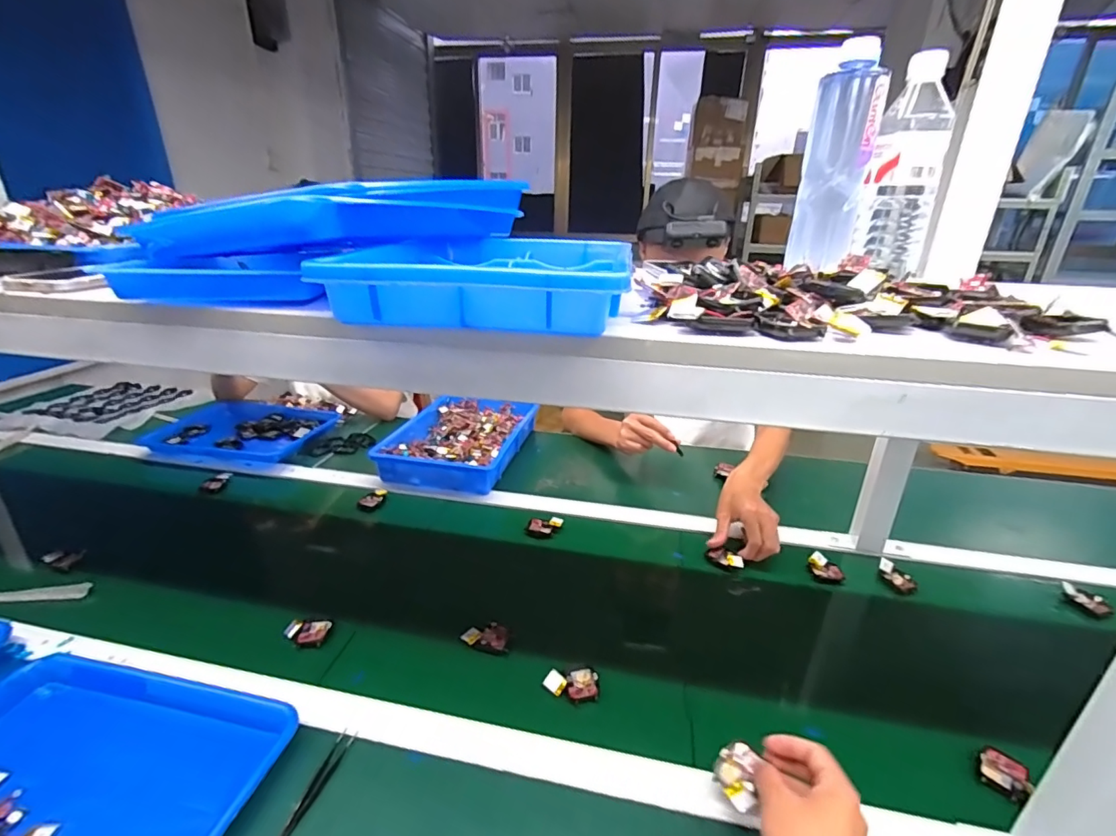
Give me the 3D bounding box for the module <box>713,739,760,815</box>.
[{"bbox_3d":[0.155,0.311,0.443,0.033,0.012,0.055,9,25,17],"label":"module"}]

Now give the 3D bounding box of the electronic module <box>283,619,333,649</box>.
[{"bbox_3d":[-0.312,0.266,0.636,0.052,0.010,0.033,2,24,4],"label":"electronic module"}]

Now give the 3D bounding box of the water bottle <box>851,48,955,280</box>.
[{"bbox_3d":[0.366,-0.259,0.535,0.063,0.202,0.069,17,29,33],"label":"water bottle"}]

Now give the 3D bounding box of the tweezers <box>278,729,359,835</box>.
[{"bbox_3d":[-0.222,0.340,0.463,0.015,0.007,0.113,6,24,12],"label":"tweezers"}]

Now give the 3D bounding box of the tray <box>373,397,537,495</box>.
[{"bbox_3d":[-0.204,0.041,1.103,0.260,0.063,0.354,6,24,10],"label":"tray"}]

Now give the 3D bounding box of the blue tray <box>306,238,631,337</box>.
[{"bbox_3d":[-0.053,-0.131,0.452,0.216,0.048,0.282,2,24,2],"label":"blue tray"}]

